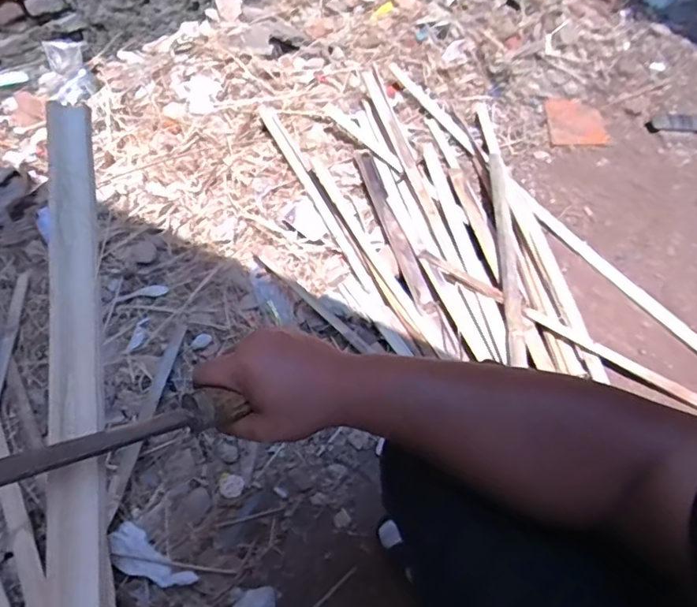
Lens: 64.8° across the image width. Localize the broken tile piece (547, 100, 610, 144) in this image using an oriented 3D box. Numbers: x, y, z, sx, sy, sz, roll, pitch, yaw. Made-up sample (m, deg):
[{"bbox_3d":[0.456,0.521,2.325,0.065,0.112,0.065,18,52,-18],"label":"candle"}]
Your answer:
[{"bbox_3d":[0.528,-0.427,1.279,0.127,0.017,0.158,2,53,0],"label":"broken tile piece"}]

